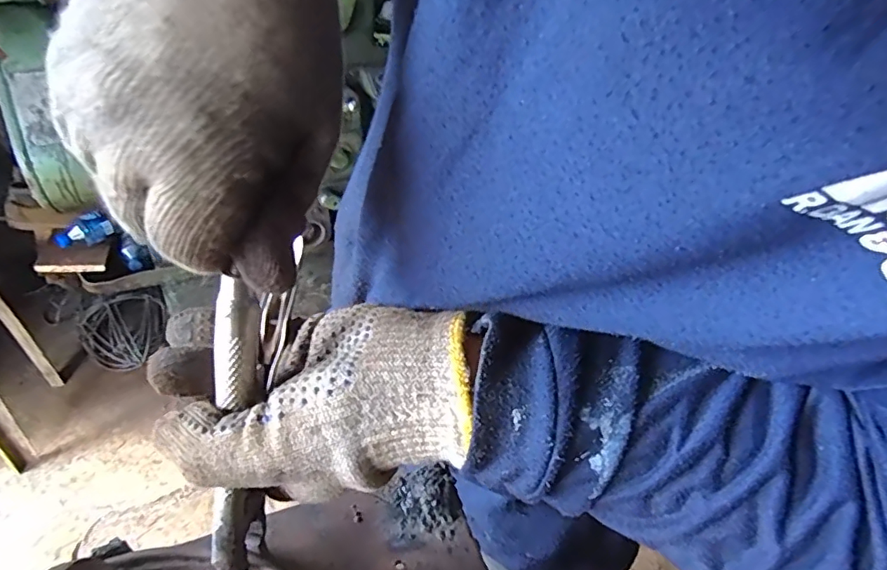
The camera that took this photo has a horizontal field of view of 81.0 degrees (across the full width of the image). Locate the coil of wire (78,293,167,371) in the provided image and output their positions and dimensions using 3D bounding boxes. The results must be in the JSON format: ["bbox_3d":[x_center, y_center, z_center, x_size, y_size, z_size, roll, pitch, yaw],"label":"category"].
[{"bbox_3d":[-0.952,0.135,1.559,0.223,0.155,0.199,-24,43,-31],"label":"coil of wire"}]

